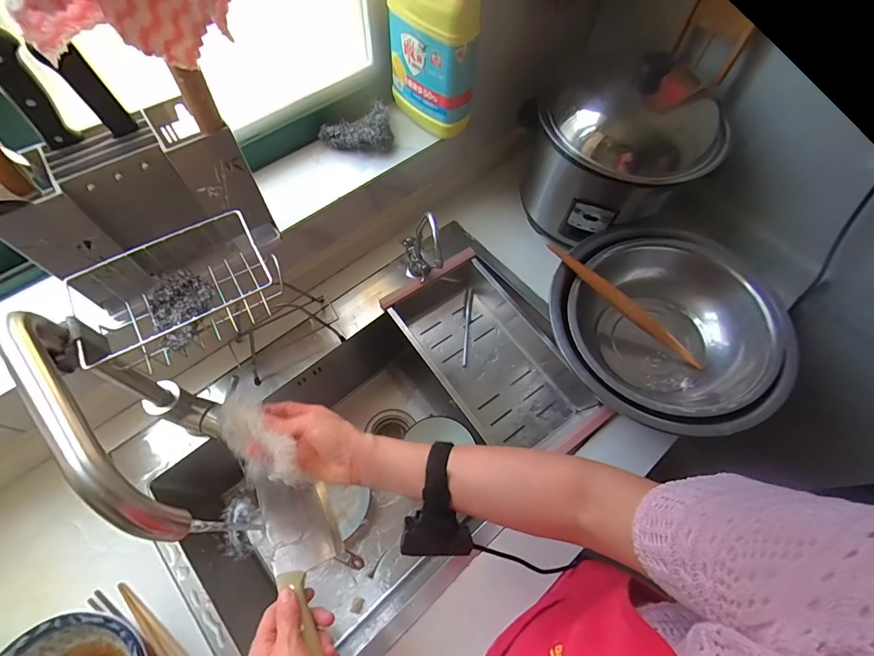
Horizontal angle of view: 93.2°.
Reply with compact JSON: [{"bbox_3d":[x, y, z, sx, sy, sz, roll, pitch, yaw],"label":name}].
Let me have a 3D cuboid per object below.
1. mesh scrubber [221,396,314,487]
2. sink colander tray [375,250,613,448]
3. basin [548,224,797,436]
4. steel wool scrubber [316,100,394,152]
[{"bbox_3d":[-0.197,0.136,0.462,0.124,0.061,0.059,41,69,17],"label":"mesh scrubber"},{"bbox_3d":[0.090,0.049,0.719,0.199,0.098,0.362,-31,69,-16],"label":"sink colander tray"},{"bbox_3d":[0.333,0.004,0.654,0.316,0.132,0.332,1,64,-2],"label":"basin"},{"bbox_3d":[-0.131,-0.320,0.675,0.114,0.032,0.076,-13,65,-8],"label":"steel wool scrubber"}]

